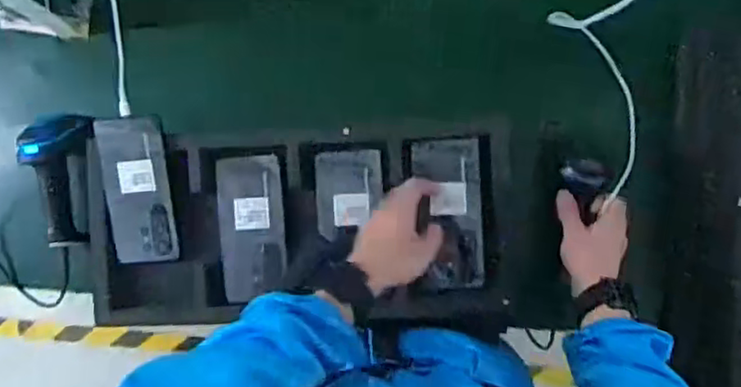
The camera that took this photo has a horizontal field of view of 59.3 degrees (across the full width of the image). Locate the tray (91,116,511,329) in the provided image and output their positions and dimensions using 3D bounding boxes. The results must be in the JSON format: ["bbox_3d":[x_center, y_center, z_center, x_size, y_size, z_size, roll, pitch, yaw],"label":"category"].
[{"bbox_3d":[-0.082,0.035,0.737,0.473,0.033,0.226,0,88,4],"label":"tray"}]

